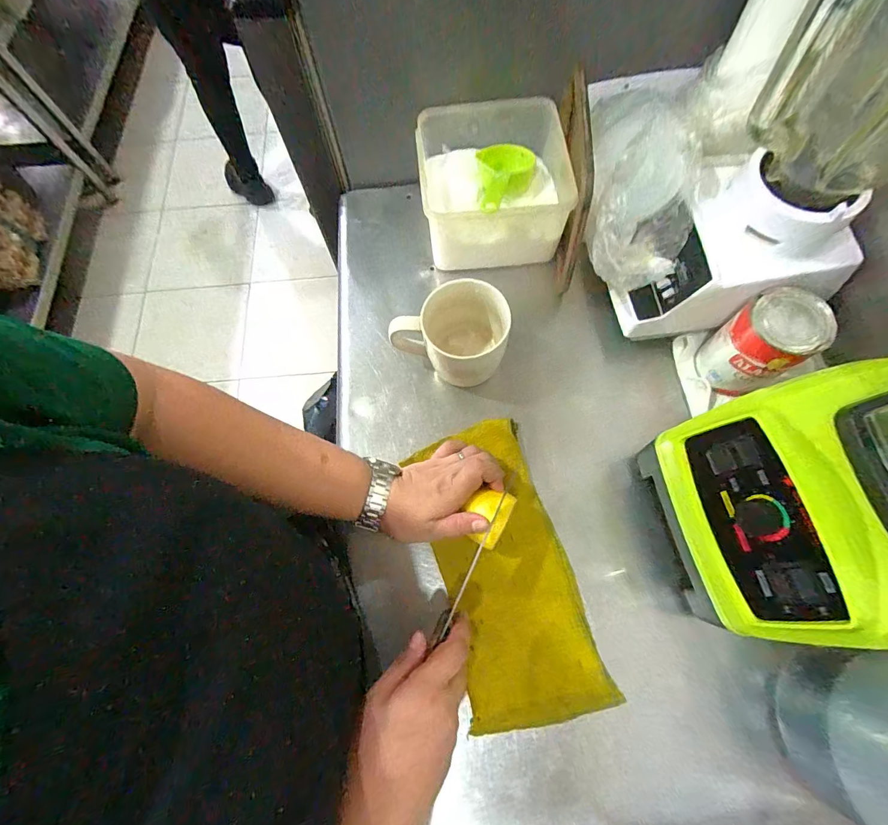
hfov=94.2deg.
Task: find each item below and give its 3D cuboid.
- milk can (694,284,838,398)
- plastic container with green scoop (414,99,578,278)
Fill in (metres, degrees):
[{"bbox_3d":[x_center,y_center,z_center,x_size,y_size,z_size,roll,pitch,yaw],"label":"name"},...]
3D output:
[{"bbox_3d":[0.322,-0.070,0.427,0.064,0.104,0.071,-34,73,-9],"label":"milk can"},{"bbox_3d":[0.058,-0.281,0.537,0.189,0.115,0.182,-1,71,2],"label":"plastic container with green scoop"}]

